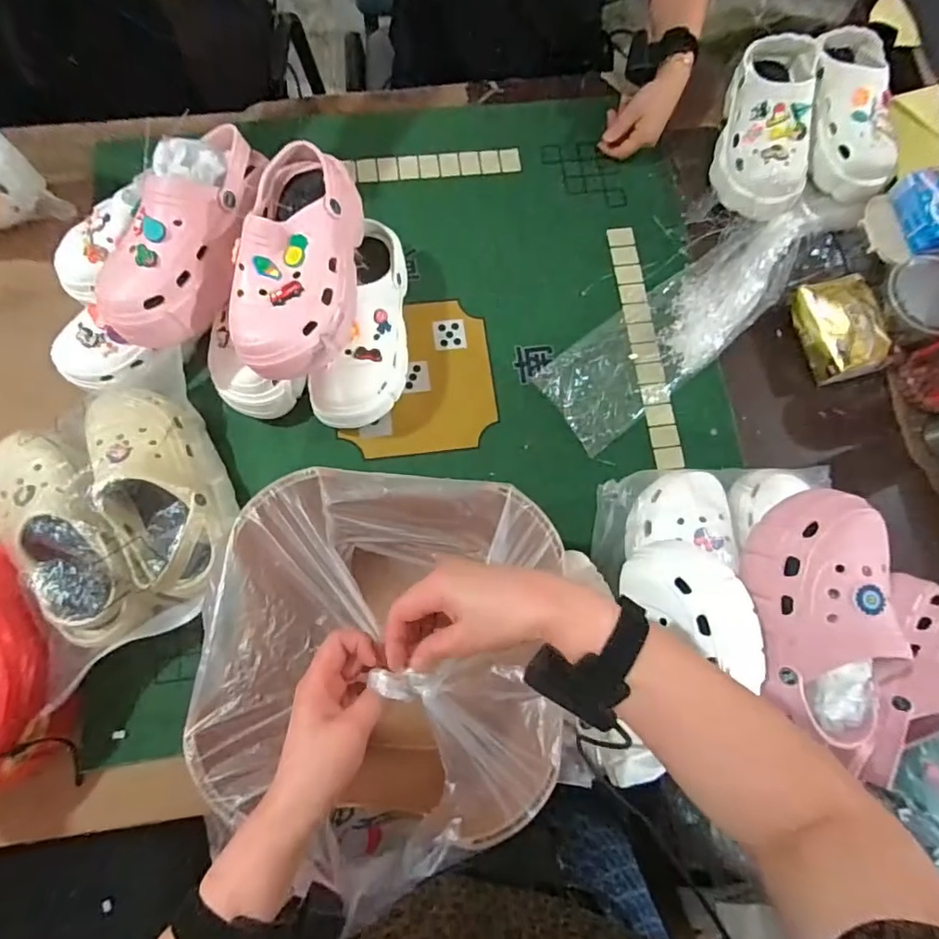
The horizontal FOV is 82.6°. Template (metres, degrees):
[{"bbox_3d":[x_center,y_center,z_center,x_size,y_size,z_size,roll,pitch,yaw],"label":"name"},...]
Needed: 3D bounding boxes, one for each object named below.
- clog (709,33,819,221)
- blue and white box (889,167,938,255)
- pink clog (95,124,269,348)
[{"bbox_3d":[0.444,-0.504,0.791,0.126,0.094,0.288,16,78,2],"label":"clog"},{"bbox_3d":[0.649,-0.360,0.747,0.072,0.044,0.123,-4,78,-2],"label":"blue and white box"},{"bbox_3d":[-0.300,-0.251,0.567,0.091,0.080,0.259,23,79,4],"label":"pink clog"}]

